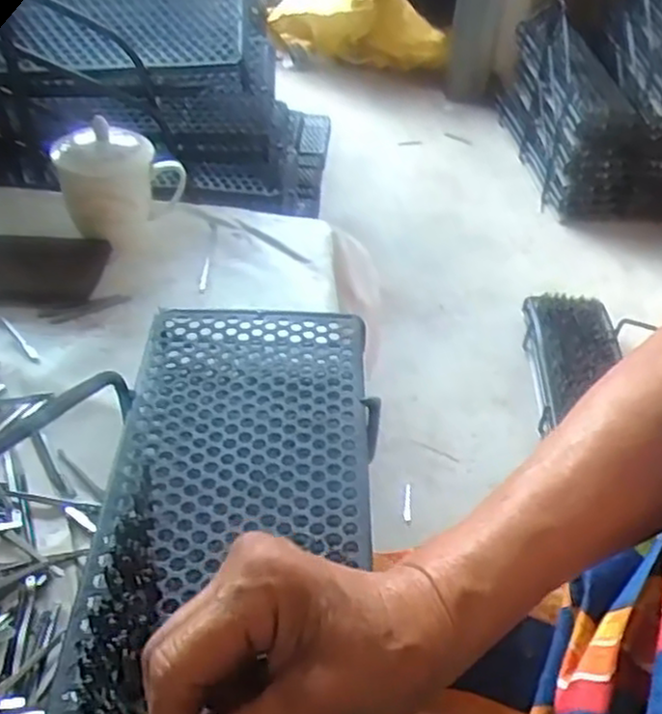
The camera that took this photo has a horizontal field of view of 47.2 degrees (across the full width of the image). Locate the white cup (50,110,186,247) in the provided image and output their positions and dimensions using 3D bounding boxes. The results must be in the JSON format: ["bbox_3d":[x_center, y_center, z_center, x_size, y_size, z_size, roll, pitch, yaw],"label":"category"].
[{"bbox_3d":[-0.196,-0.162,0.709,0.113,0.100,0.084,-16,45,-21],"label":"white cup"}]

